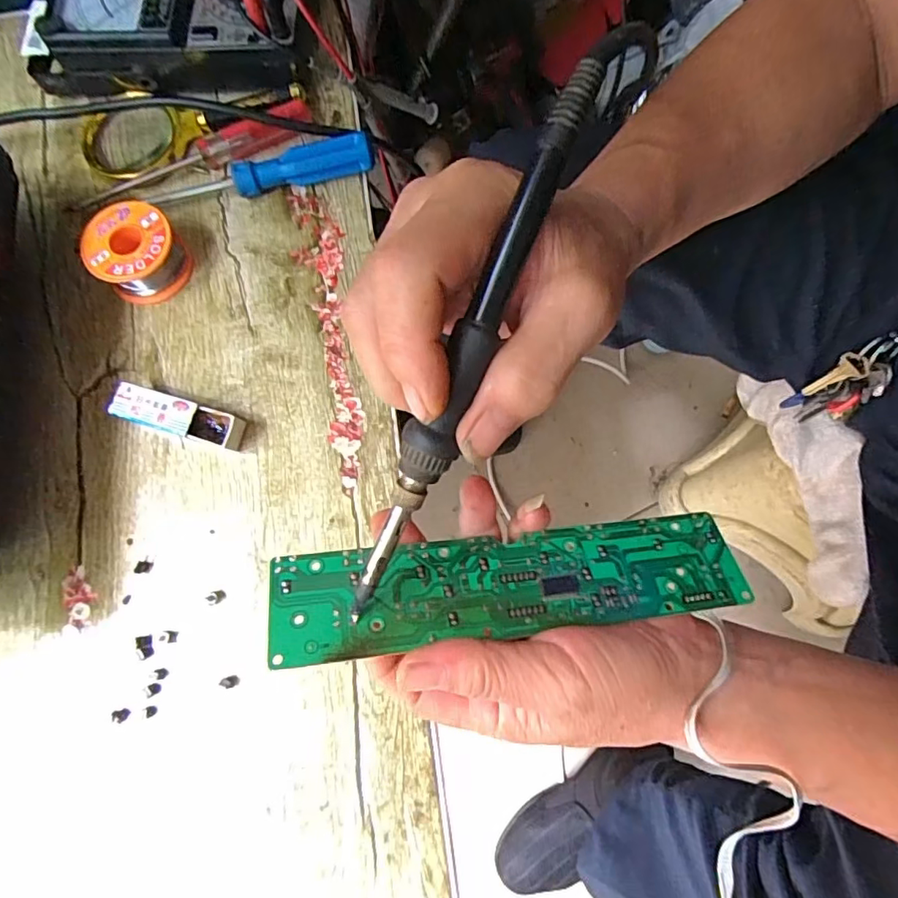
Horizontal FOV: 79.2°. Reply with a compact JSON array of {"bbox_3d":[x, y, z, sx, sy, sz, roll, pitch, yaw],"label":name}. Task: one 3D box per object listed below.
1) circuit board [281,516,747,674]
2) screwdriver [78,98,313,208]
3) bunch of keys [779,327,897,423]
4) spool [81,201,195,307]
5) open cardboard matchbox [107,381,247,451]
[{"bbox_3d":[0.029,0.057,0.236,0.202,0.004,0.044,-4,54,-10],"label":"circuit board"},{"bbox_3d":[-0.165,-0.193,0.357,0.157,0.020,0.023,-25,76,-7],"label":"screwdriver"},{"bbox_3d":[0.318,-0.069,0.404,0.043,0.158,0.030,30,50,8],"label":"bunch of keys"},{"bbox_3d":[-0.195,-0.122,0.339,0.052,0.031,0.051,0,75,0],"label":"spool"},{"bbox_3d":[-0.158,-0.018,0.317,0.071,0.019,0.020,15,75,4],"label":"open cardboard matchbox"}]

